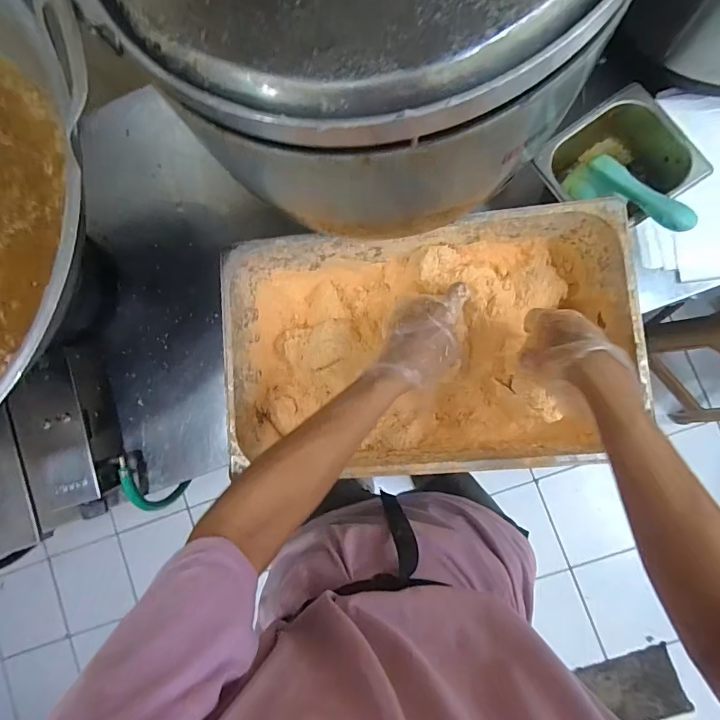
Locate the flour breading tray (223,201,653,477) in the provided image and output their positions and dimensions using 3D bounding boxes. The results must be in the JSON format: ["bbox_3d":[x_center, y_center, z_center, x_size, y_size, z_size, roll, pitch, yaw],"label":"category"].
[{"bbox_3d":[0.086,-0.017,0.604,0.515,0.137,0.311,-4,85,7],"label":"flour breading tray"}]

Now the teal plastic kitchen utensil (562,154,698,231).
[{"bbox_3d":[0.359,-0.225,0.571,0.054,0.034,0.184,-42,52,3],"label":"teal plastic kitchen utensil"}]

